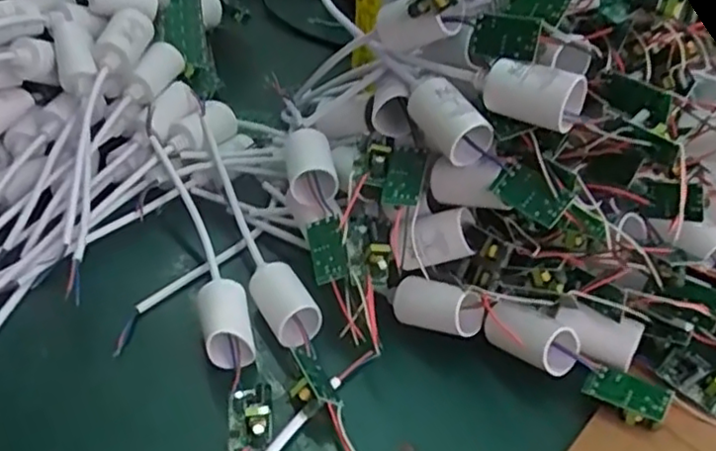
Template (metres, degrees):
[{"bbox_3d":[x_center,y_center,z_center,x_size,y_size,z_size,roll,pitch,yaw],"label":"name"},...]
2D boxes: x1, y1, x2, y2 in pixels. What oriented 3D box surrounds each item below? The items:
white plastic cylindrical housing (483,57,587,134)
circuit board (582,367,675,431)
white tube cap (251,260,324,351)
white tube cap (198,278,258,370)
[{"bbox_3d":[0.087,-0.067,0.327,0.045,0.027,0.024,25,45,29],"label":"white plastic cylindrical housing"},{"bbox_3d":[0.134,0.085,0.332,0.038,0.014,0.021,21,56,31],"label":"circuit board"},{"bbox_3d":[-0.040,0.044,0.374,0.029,0.025,0.053,-17,41,-19],"label":"white tube cap"},{"bbox_3d":[-0.072,0.052,0.364,0.026,0.028,0.047,-11,40,-13],"label":"white tube cap"}]

